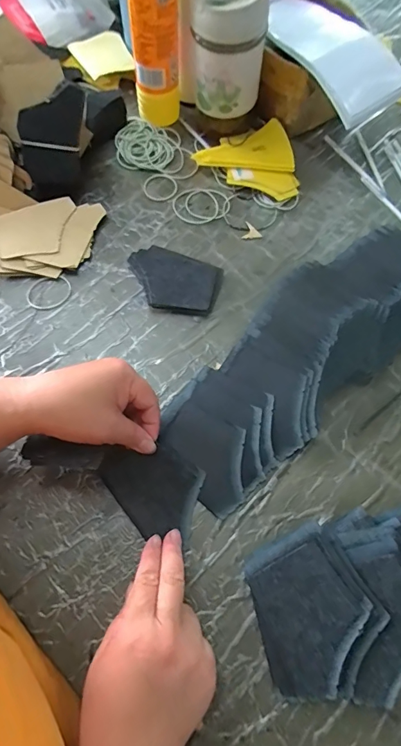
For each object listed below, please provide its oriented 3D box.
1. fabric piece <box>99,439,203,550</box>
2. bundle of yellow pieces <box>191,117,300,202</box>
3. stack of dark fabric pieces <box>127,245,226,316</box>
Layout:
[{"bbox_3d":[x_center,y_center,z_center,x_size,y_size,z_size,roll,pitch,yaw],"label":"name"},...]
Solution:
[{"bbox_3d":[-0.041,0.099,0.360,0.096,0.017,0.070,36,73,12],"label":"fabric piece"},{"bbox_3d":[0.060,-0.261,0.511,0.118,0.018,0.110,-15,70,-8],"label":"bundle of yellow pieces"},{"bbox_3d":[-0.032,-0.101,0.442,0.103,0.021,0.071,26,70,8],"label":"stack of dark fabric pieces"}]

